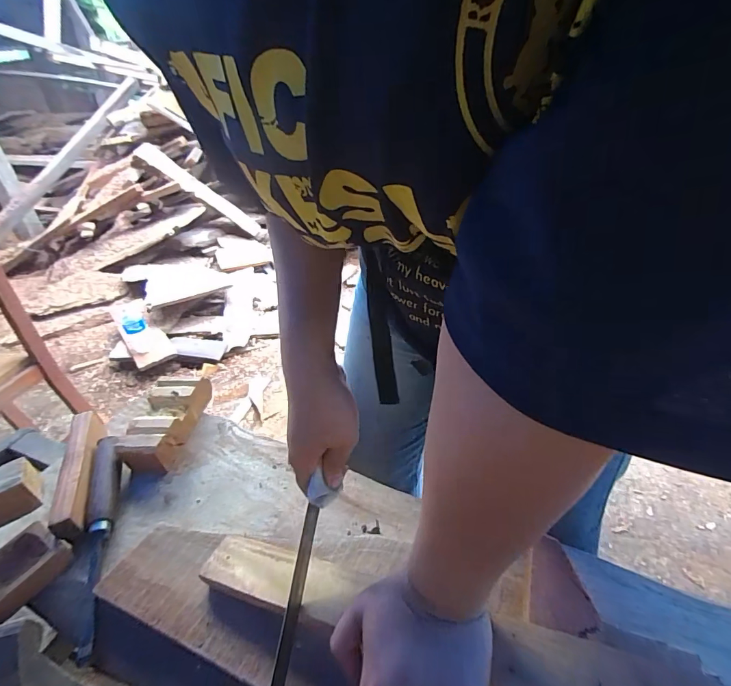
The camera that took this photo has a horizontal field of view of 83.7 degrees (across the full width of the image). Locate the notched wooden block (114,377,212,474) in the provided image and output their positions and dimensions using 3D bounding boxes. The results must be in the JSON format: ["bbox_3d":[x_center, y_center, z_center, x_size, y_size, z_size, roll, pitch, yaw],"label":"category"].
[{"bbox_3d":[-0.282,0.110,0.579,0.073,0.052,0.147,-2,36,8],"label":"notched wooden block"}]

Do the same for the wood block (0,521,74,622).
[{"bbox_3d":[-0.368,0.238,0.430,0.064,0.027,0.082,19,42,32],"label":"wood block"}]

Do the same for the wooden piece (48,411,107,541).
[{"bbox_3d":[-0.353,0.153,0.508,0.033,0.036,0.171,-16,36,-14],"label":"wooden piece"}]

